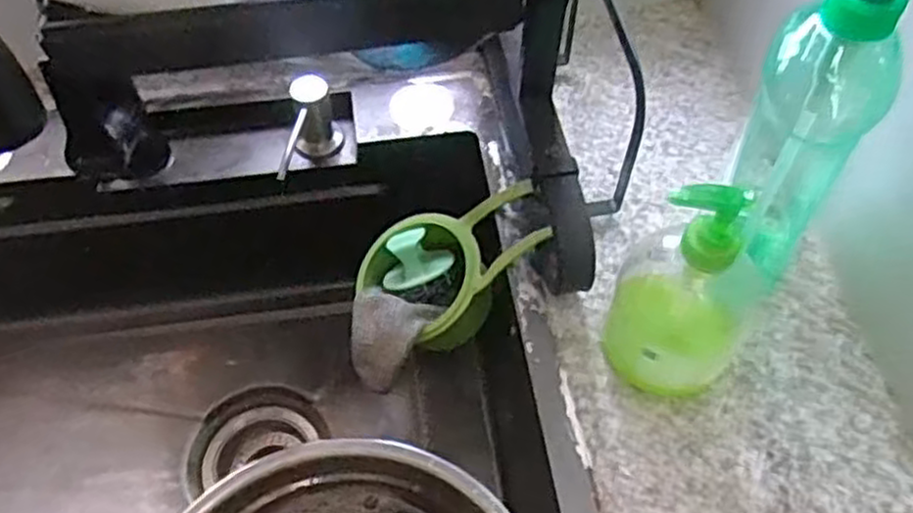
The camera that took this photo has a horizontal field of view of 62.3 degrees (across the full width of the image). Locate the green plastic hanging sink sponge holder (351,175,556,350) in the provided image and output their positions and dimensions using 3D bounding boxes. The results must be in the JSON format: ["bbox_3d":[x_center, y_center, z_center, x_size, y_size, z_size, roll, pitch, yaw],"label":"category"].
[{"bbox_3d":[-0.005,0.000,0.606,0.124,0.119,0.114,0,57,0],"label":"green plastic hanging sink sponge holder"}]

